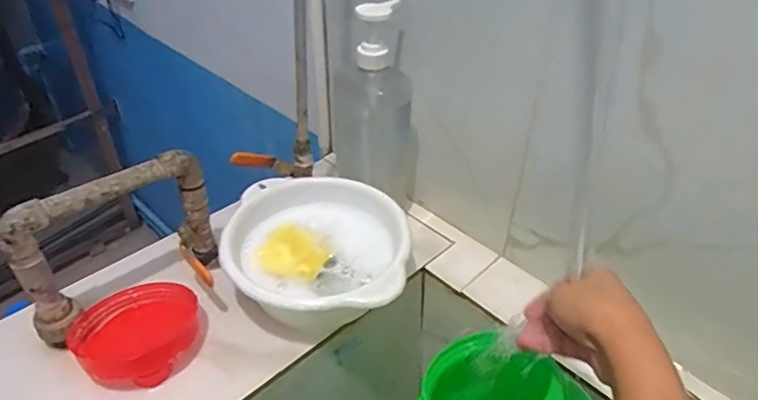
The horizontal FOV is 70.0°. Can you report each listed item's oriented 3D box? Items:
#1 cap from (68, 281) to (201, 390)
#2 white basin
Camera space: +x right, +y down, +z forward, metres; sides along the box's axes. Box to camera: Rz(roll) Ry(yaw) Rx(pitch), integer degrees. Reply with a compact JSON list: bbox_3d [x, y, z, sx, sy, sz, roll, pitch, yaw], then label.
[{"bbox_3d":[-0.246,0.136,0.560,0.117,0.056,0.114,1,39,-1],"label":"cap"},{"bbox_3d":[-0.068,0.067,0.614,0.194,0.087,0.182,1,39,-1],"label":"white basin"}]

